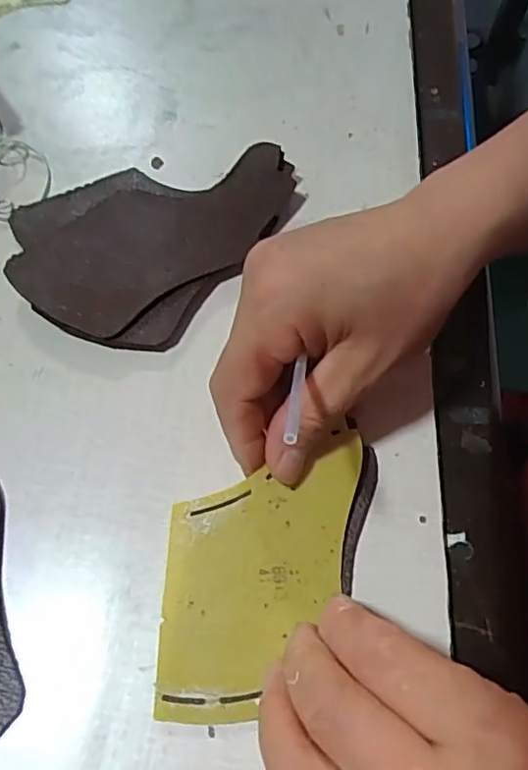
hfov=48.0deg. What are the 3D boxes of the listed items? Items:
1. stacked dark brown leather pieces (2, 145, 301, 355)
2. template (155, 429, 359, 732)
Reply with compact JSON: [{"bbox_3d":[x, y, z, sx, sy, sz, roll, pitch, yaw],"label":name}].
[{"bbox_3d":[-0.063,-0.088,0.317,0.119,0.017,0.143,39,70,20],"label":"stacked dark brown leather pieces"},{"bbox_3d":[-0.001,0.072,0.232,0.073,0.004,0.106,4,69,0],"label":"template"}]

